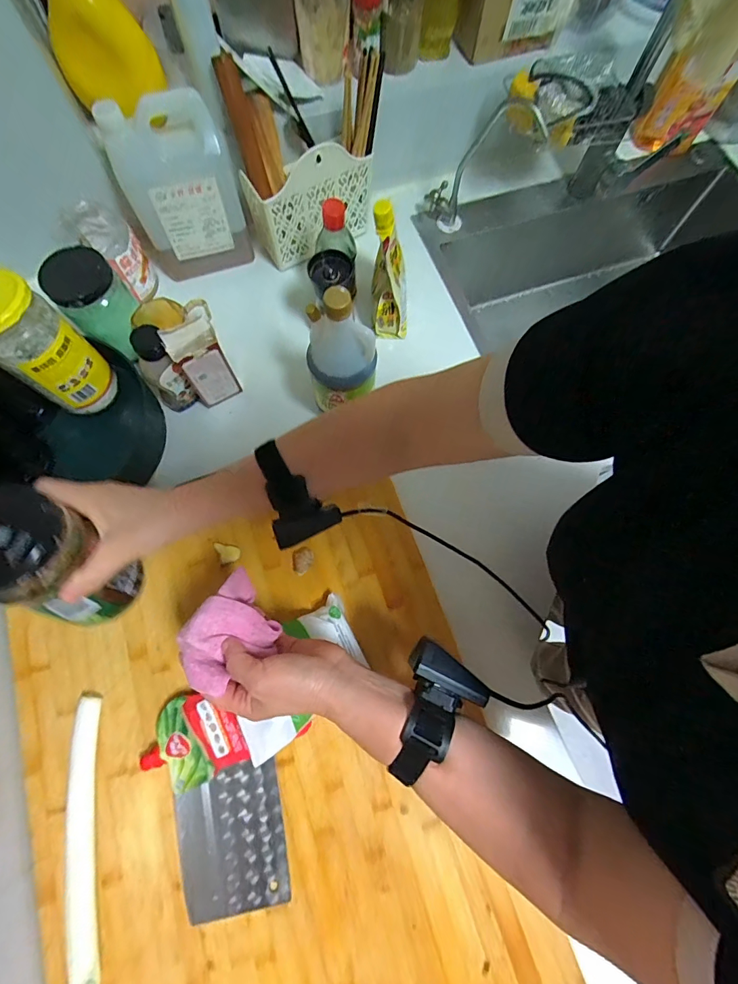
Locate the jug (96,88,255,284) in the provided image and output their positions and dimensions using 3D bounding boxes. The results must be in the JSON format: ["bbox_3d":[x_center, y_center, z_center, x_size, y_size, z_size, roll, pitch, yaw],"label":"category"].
[{"bbox_3d":[-0.259,-0.421,0.587,0.158,0.210,0.063,-18,75,-7],"label":"jug"}]

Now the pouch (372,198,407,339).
[{"bbox_3d":[0.033,-0.304,0.582,0.050,0.188,0.069,-4,74,-3],"label":"pouch"}]

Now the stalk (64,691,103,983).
[{"bbox_3d":[-0.303,0.361,0.429,0.038,0.018,0.267,-10,75,-4],"label":"stalk"}]

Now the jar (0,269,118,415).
[{"bbox_3d":[-0.384,-0.169,0.488,0.084,0.169,0.081,0,73,-2],"label":"jar"}]

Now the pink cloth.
[{"bbox_3d":[-0.132,0.127,0.377,0.078,0.050,0.080,-39,79,-11],"label":"pink cloth"}]

